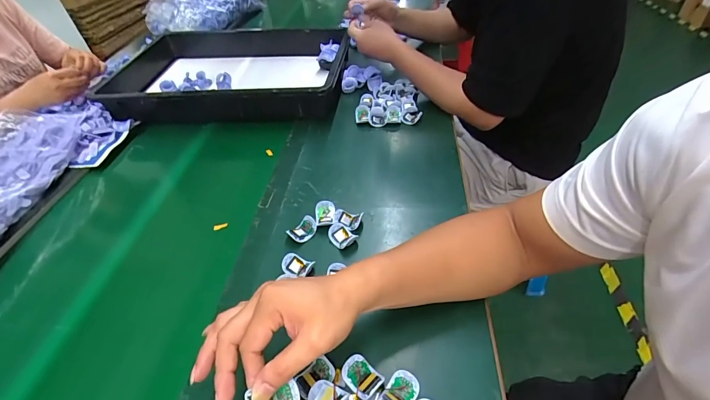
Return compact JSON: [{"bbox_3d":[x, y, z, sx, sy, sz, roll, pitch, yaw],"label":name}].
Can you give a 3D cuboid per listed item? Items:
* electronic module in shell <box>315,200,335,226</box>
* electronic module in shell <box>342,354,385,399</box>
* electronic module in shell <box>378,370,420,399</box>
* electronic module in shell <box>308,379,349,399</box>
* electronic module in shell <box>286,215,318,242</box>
[{"bbox_3d":[-0.046,0.023,0.533,0.031,0.018,0.041,-9,44,-3],"label":"electronic module in shell"},{"bbox_3d":[0.006,0.183,0.362,0.030,0.008,0.043,-36,51,-28],"label":"electronic module in shell"},{"bbox_3d":[0.045,0.189,0.345,0.030,0.014,0.042,27,53,30],"label":"electronic module in shell"},{"bbox_3d":[-0.028,0.196,0.345,0.040,0.016,0.030,20,50,25],"label":"electronic module in shell"},{"bbox_3d":[-0.078,0.043,0.516,0.041,0.018,0.027,-36,51,-28],"label":"electronic module in shell"}]

